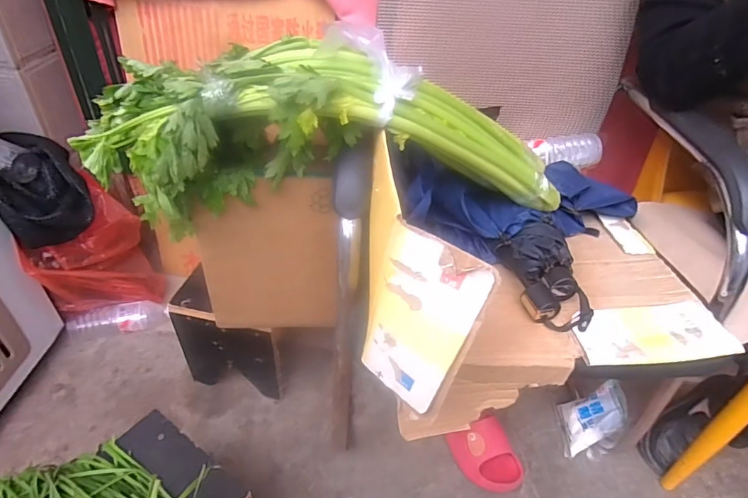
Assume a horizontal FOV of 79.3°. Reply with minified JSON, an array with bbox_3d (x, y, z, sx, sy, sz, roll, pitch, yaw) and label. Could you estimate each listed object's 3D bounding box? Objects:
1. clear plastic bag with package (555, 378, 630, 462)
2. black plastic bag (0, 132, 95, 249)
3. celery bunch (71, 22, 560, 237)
[{"bbox_3d":[0.450,0.348,0.930,0.092,0.127,0.108,7,39,2],"label":"clear plastic bag with package"},{"bbox_3d":[-0.646,-0.120,0.865,0.143,0.179,0.142,-29,50,-34],"label":"black plastic bag"},{"bbox_3d":[-0.029,-0.140,0.574,0.605,0.201,0.153,-7,40,-14],"label":"celery bunch"}]

